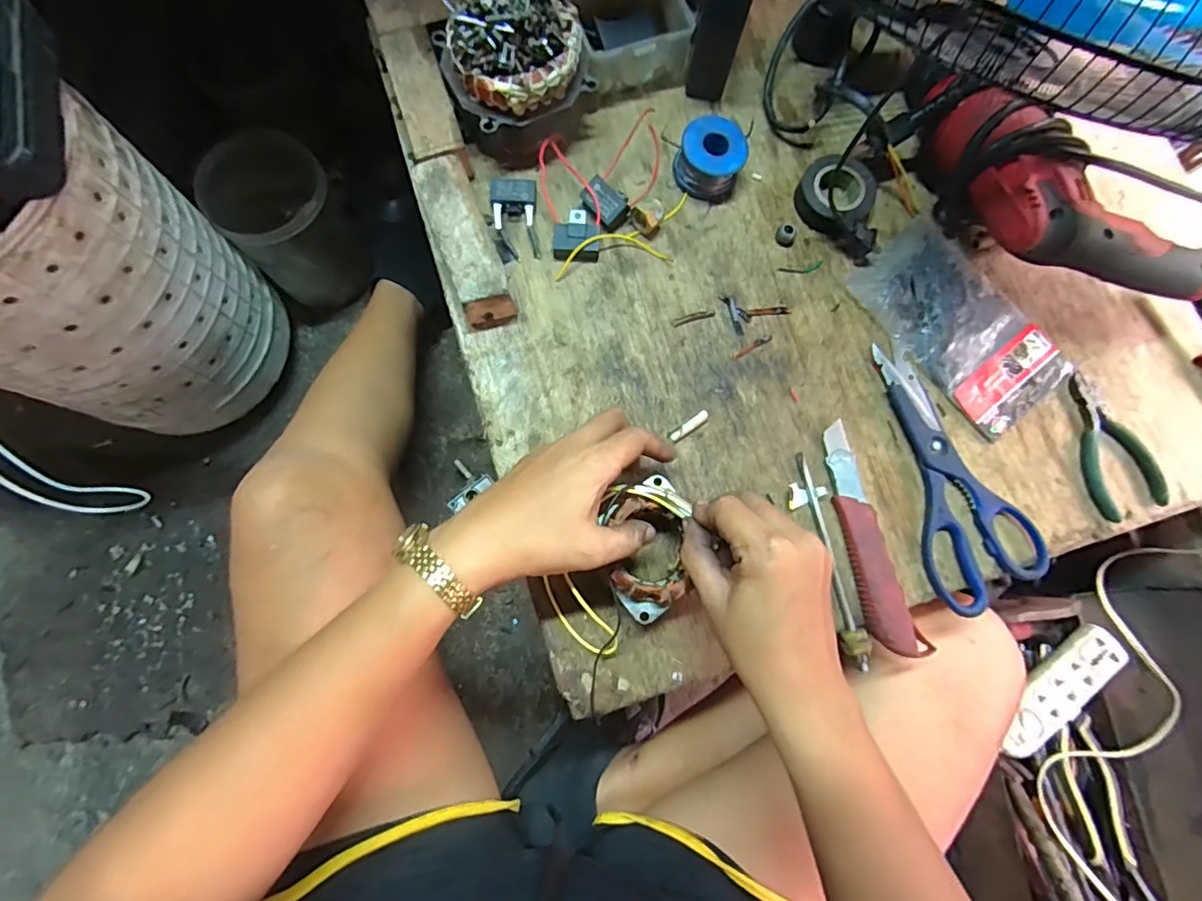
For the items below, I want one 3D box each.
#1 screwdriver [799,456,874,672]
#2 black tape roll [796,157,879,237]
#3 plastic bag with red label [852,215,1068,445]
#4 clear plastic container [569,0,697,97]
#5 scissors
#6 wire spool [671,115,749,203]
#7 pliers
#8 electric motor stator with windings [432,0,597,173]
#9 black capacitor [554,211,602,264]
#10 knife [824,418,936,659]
[{"bbox_3d":[0.167,0.078,0.393,0.017,0.010,0.157,-12,78,-3],"label":"screwdriver"},{"bbox_3d":[0.197,-0.216,0.450,0.060,0.023,0.069,37,80,7],"label":"black tape roll"},{"bbox_3d":[0.286,-0.101,0.435,0.102,0.011,0.169,-40,82,-9],"label":"plastic bag with red label"},{"bbox_3d":[0.010,-0.387,0.463,0.099,0.054,0.157,-20,79,-5],"label":"clear plastic container"},{"bbox_3d":[0.248,0.019,0.409,0.082,0.011,0.193,-28,80,-7],"label":"scissors"},{"bbox_3d":[0.091,-0.239,0.446,0.052,0.033,0.051,0,78,-1],"label":"wire spool"},{"bbox_3d":[0.390,-0.006,0.419,0.053,0.011,0.110,-19,79,-5],"label":"pliers"},{"bbox_3d":[-0.063,-0.289,0.415,0.113,0.098,0.092,-12,78,-3],"label":"electric motor stator with windings"},{"bbox_3d":[-0.019,-0.171,0.435,0.036,0.016,0.039,4,78,0],"label":"black capacitor"},{"bbox_3d":[0.195,0.063,0.394,0.034,0.018,0.169,-12,78,-3],"label":"knife"}]

